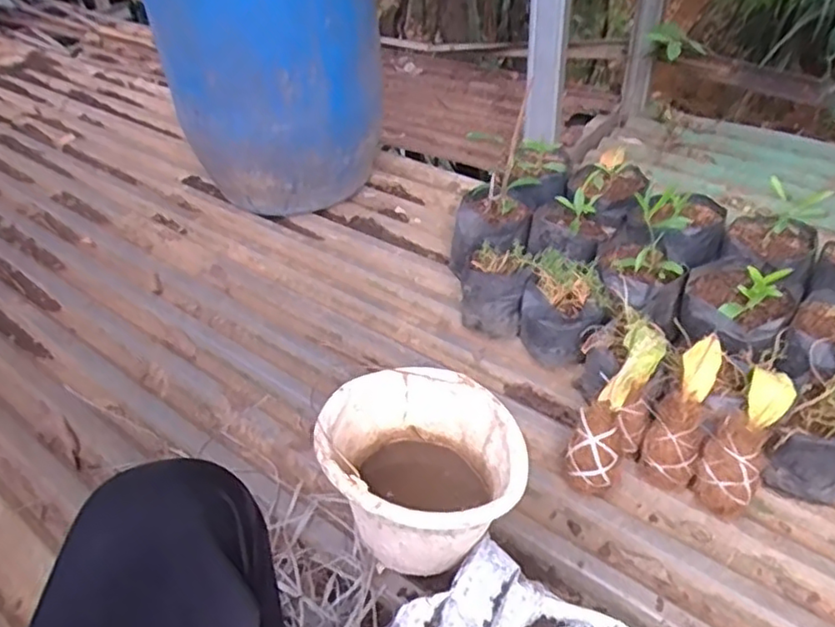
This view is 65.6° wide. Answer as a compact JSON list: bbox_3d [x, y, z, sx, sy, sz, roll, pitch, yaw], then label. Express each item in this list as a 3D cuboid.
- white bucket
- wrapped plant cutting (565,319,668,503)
[{"bbox_3d":[0.006,0.200,0.814,0.222,0.182,0.233,-2,43,2],"label":"white bucket"},{"bbox_3d":[0.274,0.129,0.887,0.068,0.066,0.245,26,88,31],"label":"wrapped plant cutting"}]

